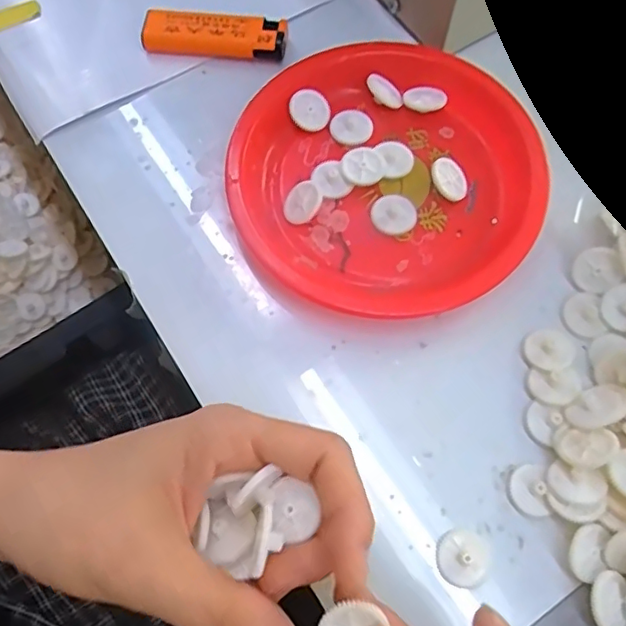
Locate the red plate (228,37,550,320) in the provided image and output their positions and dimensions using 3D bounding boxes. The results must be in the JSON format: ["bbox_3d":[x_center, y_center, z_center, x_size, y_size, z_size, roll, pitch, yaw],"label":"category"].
[{"bbox_3d":[0.038,-0.071,0.288,0.147,0.017,0.143,-1,70,2],"label":"red plate"}]

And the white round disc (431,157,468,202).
[{"bbox_3d":[0.068,-0.066,0.288,0.022,0.004,0.019,37,77,-18],"label":"white round disc"}]

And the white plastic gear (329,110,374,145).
[{"bbox_3d":[0.020,-0.098,0.306,0.020,0.004,0.021,-1,70,2],"label":"white plastic gear"}]

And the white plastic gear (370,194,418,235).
[{"bbox_3d":[0.040,-0.049,0.287,0.022,0.004,0.021,-1,70,2],"label":"white plastic gear"}]

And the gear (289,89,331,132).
[{"bbox_3d":[-0.002,-0.107,0.306,0.022,0.004,0.022,1,87,-15],"label":"gear"}]

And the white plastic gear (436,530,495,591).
[{"bbox_3d":[0.061,0.099,0.232,0.022,0.007,0.021,-1,70,2],"label":"white plastic gear"}]

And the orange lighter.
[{"bbox_3d":[-0.055,-0.154,0.324,0.079,0.014,0.022,5,71,4],"label":"orange lighter"}]

